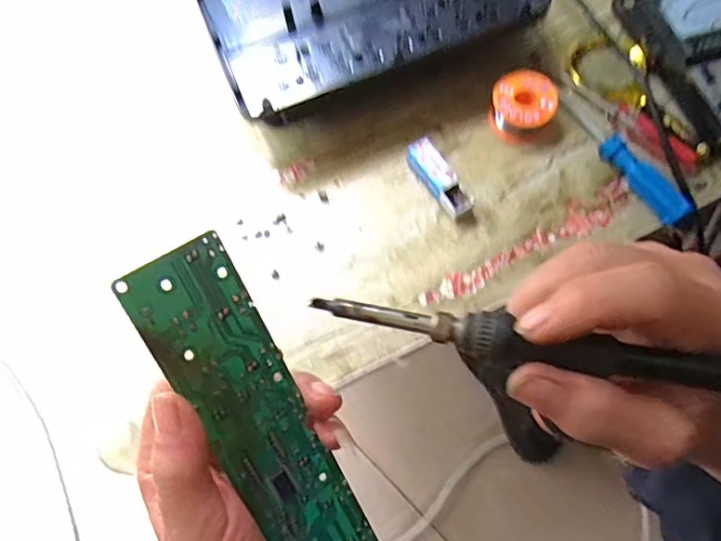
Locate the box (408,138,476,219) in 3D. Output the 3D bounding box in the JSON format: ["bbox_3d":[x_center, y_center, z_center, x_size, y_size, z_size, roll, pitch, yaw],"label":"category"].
[{"bbox_3d":[0.067,-0.078,0.471,0.022,0.020,0.074,-33,72,-11],"label":"box"}]

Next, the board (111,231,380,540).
[{"bbox_3d":[-0.039,0.082,0.254,0.045,0.004,0.201,-33,111,-27],"label":"board"}]

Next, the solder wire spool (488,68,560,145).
[{"bbox_3d":[0.143,-0.145,0.488,0.055,0.032,0.052,0,69,1],"label":"solder wire spool"}]

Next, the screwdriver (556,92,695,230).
[{"bbox_3d":[0.224,-0.102,0.472,0.023,0.020,0.148,-30,71,-10],"label":"screwdriver"}]

